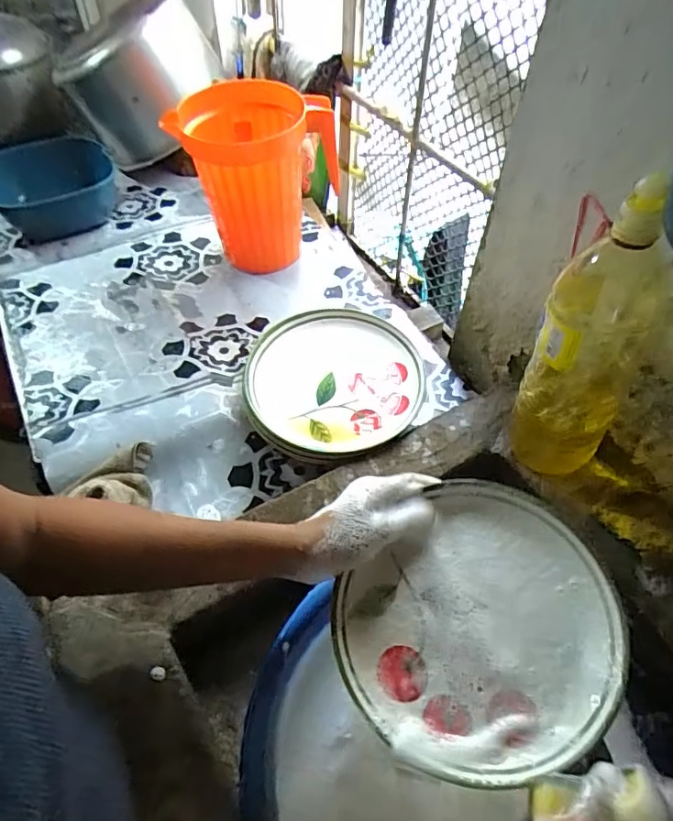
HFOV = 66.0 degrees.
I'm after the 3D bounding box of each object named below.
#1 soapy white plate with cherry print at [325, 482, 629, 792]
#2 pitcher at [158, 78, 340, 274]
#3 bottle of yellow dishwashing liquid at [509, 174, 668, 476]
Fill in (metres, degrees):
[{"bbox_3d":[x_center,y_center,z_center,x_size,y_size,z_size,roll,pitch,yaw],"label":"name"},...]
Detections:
[{"bbox_3d":[0.114,0.164,0.402,0.214,0.019,0.188,-43,61,-14],"label":"soapy white plate with cherry print"},{"bbox_3d":[-0.126,-0.331,0.780,0.213,0.240,0.163,17,52,12],"label":"pitcher"},{"bbox_3d":[0.226,-0.056,0.466,0.092,0.290,0.093,21,53,15],"label":"bottle of yellow dishwashing liquid"}]

